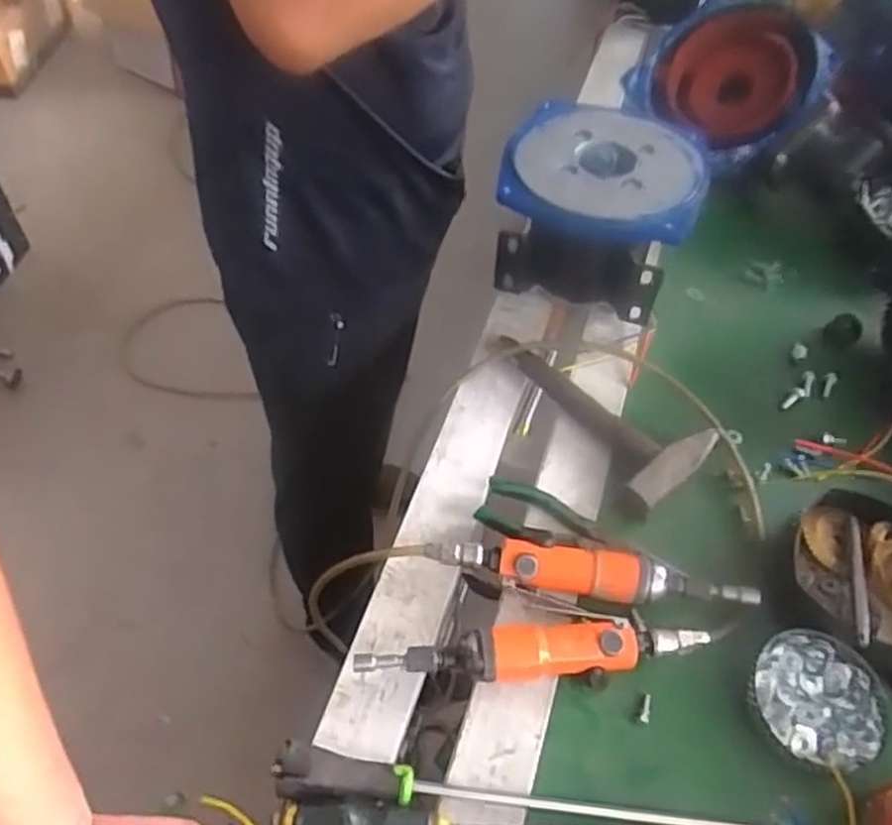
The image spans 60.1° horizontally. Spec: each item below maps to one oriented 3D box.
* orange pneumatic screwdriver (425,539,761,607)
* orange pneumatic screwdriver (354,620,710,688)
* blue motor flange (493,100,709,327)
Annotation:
[{"bbox_3d":[0.120,0.137,0.645,0.266,0.045,0.033,9,53,2],"label":"orange pneumatic screwdriver"},{"bbox_3d":[0.070,0.187,0.601,0.276,0.041,0.041,-1,54,-6],"label":"orange pneumatic screwdriver"},{"bbox_3d":[0.155,-0.212,0.807,0.190,0.141,0.172,19,54,9],"label":"blue motor flange"}]

